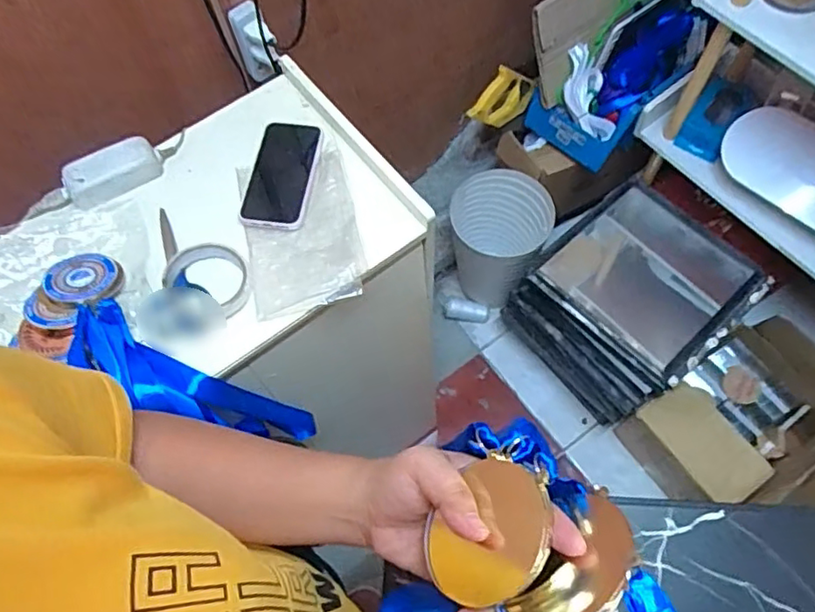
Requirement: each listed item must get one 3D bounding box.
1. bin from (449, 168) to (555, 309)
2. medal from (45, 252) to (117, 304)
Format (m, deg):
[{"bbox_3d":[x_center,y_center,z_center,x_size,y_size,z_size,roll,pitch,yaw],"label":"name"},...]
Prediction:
[{"bbox_3d":[0.197,-0.125,1.401,0.207,0.313,0.196,-1,66,3],"label":"bin"},{"bbox_3d":[-0.347,-0.030,0.651,0.068,0.008,0.065,-9,49,-15],"label":"medal"}]

